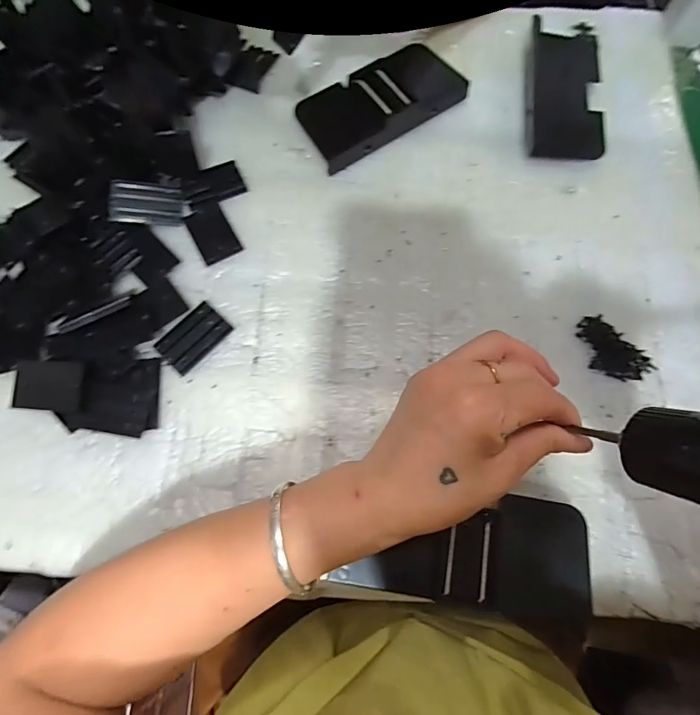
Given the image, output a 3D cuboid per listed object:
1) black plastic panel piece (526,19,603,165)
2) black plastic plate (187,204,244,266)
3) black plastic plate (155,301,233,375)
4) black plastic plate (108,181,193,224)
[{"bbox_3d":[0.211,-0.266,0.408,0.074,0.015,0.171,9,72,1],"label":"black plastic panel piece"},{"bbox_3d":[-0.118,-0.108,0.357,0.032,0.004,0.054,-26,75,-10],"label":"black plastic plate"},{"bbox_3d":[-0.123,-0.016,0.326,0.033,0.005,0.052,42,76,11],"label":"black plastic plate"},{"bbox_3d":[-0.171,-0.132,0.357,0.063,0.004,0.036,0,81,-17],"label":"black plastic plate"}]

